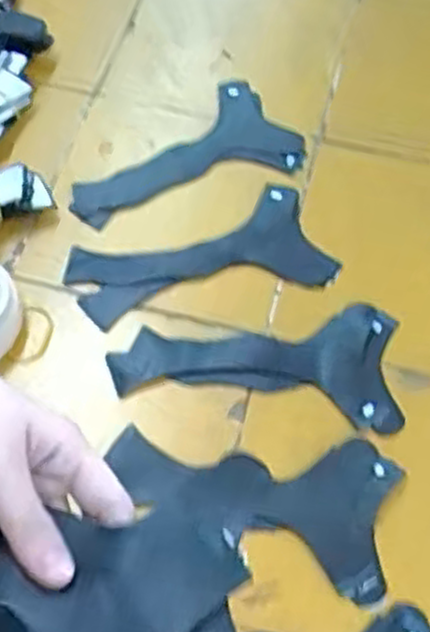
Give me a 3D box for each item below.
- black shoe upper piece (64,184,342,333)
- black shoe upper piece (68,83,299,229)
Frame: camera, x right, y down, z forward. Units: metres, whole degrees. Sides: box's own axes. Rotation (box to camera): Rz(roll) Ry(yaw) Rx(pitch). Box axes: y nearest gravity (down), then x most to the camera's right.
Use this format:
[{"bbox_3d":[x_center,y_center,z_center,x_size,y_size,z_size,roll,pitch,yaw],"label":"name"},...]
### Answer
[{"bbox_3d":[-0.014,-0.044,0.611,0.193,0.009,0.090,-13,62,-10],"label":"black shoe upper piece"},{"bbox_3d":[-0.019,-0.115,0.658,0.187,0.012,0.100,-39,75,-14],"label":"black shoe upper piece"}]

